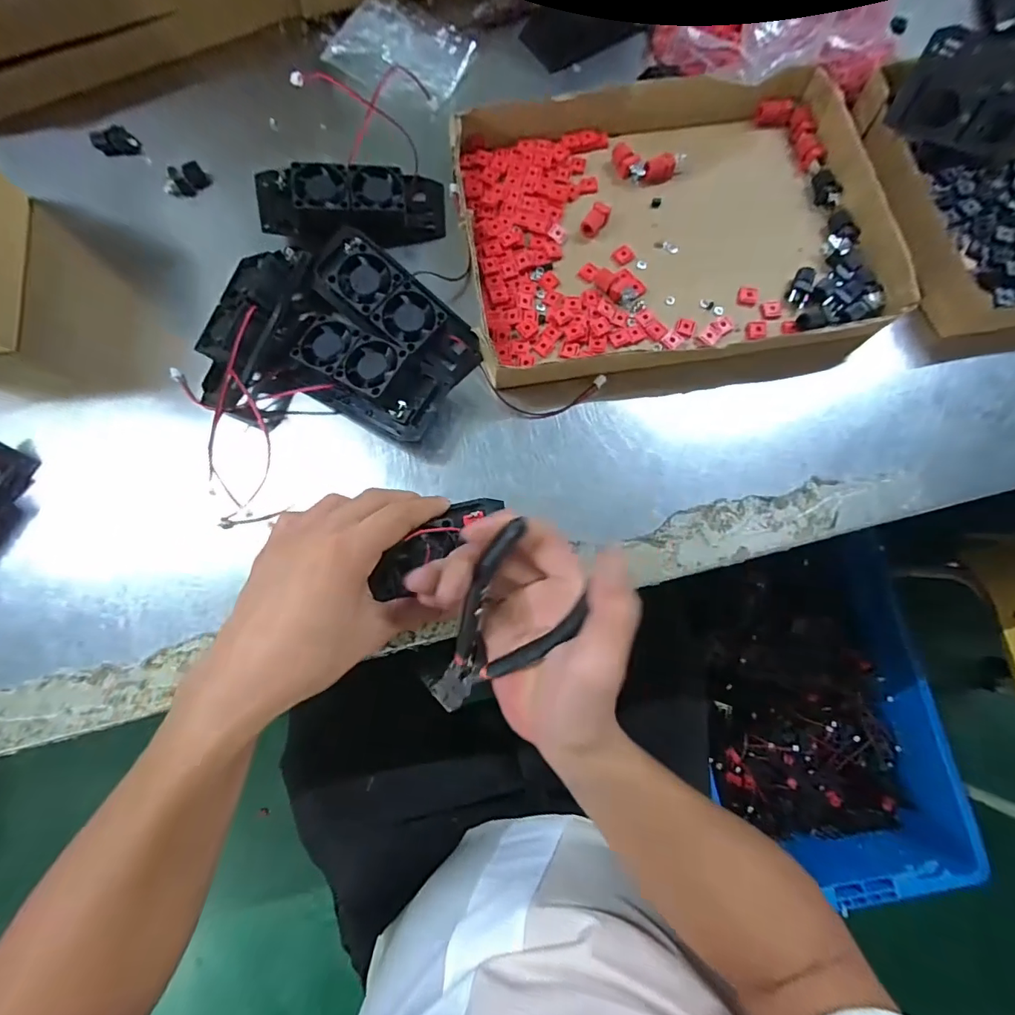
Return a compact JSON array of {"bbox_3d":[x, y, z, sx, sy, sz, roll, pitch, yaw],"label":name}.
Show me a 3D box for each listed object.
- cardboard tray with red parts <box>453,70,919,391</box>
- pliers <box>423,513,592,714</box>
[{"bbox_3d":[0.126,-0.219,0.357,0.308,0.031,0.247,-7,79,-2],"label":"cardboard tray with red parts"},{"bbox_3d":[-0.003,0.072,0.255,0.054,0.016,0.139,30,120,5],"label":"pliers"}]

